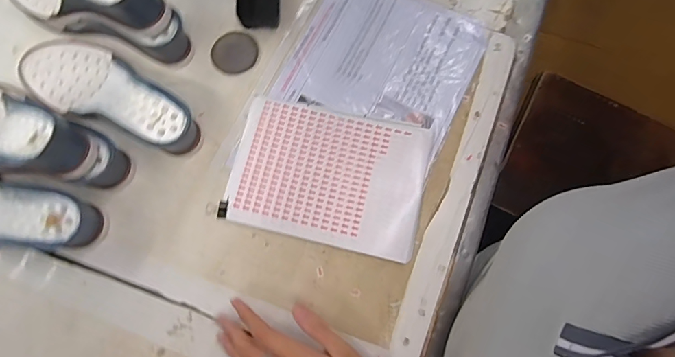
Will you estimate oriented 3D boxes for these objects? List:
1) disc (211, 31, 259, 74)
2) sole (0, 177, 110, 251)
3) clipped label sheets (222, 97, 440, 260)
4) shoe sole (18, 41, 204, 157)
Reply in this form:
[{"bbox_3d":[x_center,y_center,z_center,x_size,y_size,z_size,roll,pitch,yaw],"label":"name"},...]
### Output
[{"bbox_3d":[-0.126,-0.155,0.502,0.055,0.004,0.053,0,77,0],"label":"disc"},{"bbox_3d":[-0.368,0.036,0.434,0.232,0.051,0.082,12,77,3],"label":"sole"},{"bbox_3d":[-0.008,-0.005,0.464,0.209,0.008,0.153,13,77,3],"label":"clipped label sheets"},{"bbox_3d":[-0.259,-0.103,0.468,0.233,0.050,0.084,22,78,5],"label":"shoe sole"}]

